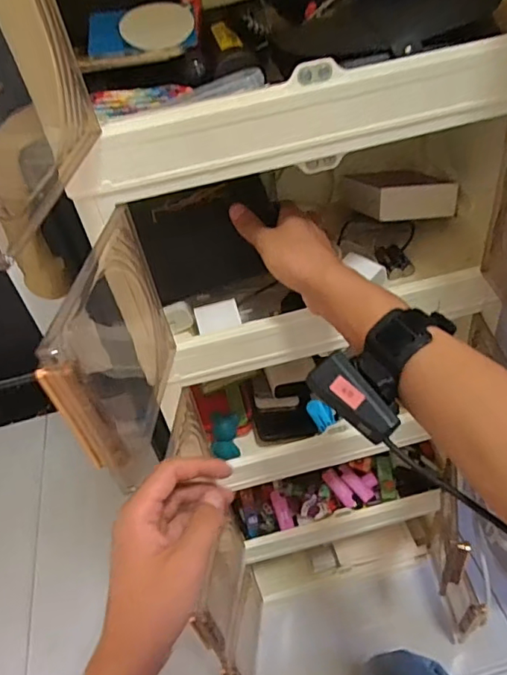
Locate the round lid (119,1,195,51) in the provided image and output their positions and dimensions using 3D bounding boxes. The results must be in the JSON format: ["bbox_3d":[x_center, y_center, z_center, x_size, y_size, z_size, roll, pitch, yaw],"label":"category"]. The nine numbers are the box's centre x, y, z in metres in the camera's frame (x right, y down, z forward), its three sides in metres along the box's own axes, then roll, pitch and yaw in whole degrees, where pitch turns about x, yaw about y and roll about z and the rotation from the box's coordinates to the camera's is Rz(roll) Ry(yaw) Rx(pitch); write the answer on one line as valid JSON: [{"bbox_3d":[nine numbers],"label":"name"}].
[{"bbox_3d":[-0.076,-0.247,0.418,0.056,0.004,0.042,-11,80,-4],"label":"round lid"}]

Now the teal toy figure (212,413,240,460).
[{"bbox_3d":[-0.034,0.121,0.647,0.032,0.024,0.052,-2,43,-3],"label":"teal toy figure"}]

